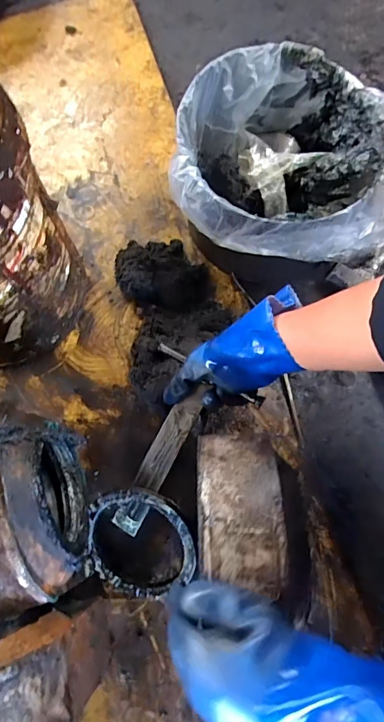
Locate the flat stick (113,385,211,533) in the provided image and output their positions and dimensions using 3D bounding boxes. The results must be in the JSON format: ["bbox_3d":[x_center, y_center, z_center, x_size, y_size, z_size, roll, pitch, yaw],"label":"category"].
[{"bbox_3d":[-0.043,0.127,0.572,0.040,0.011,0.210,28,90,28],"label":"flat stick"}]

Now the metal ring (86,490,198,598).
[{"bbox_3d":[-0.074,0.246,0.576,0.148,0.019,0.165,40,112,4],"label":"metal ring"}]

